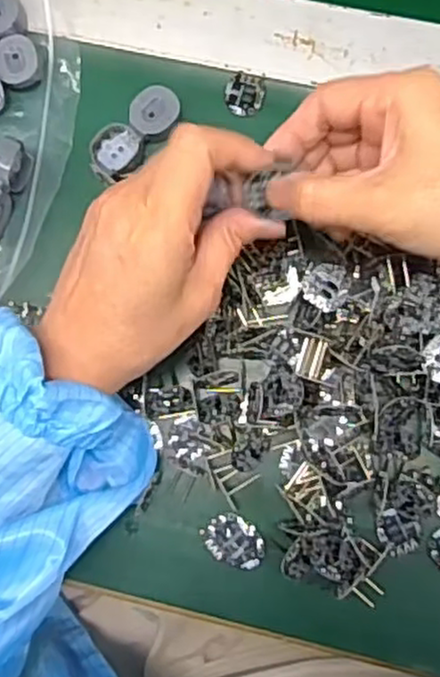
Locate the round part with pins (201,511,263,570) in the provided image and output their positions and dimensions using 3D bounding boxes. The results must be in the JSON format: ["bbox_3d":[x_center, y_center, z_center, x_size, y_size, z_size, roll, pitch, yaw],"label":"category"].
[{"bbox_3d":[0.008,0.107,0.377,0.033,0.006,0.024,16,85,5],"label":"round part with pins"}]

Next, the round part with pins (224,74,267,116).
[{"bbox_3d":[0.014,-0.137,0.403,0.022,0.004,0.024,0,84,3],"label":"round part with pins"}]

